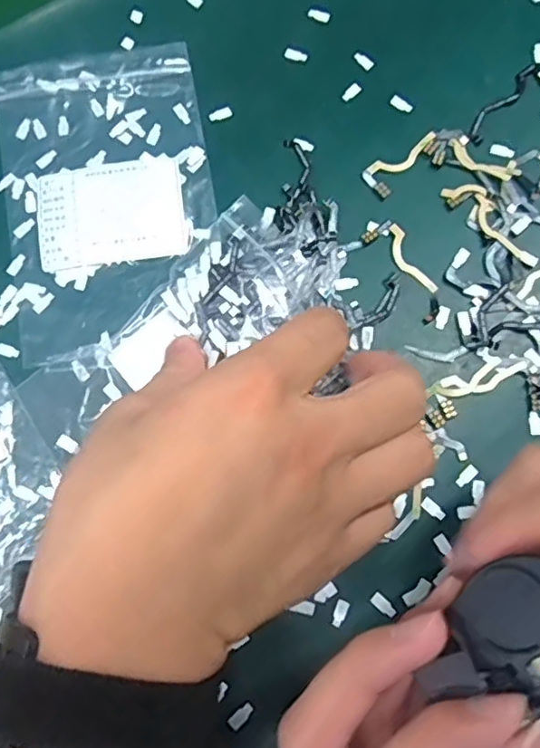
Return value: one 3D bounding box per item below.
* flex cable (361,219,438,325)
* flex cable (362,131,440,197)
[{"bbox_3d":[0.065,-0.049,0.289,0.017,0.004,0.052,-32,79,-5],"label":"flex cable"},{"bbox_3d":[0.065,-0.105,0.300,0.040,0.004,0.016,-41,80,-6],"label":"flex cable"}]

